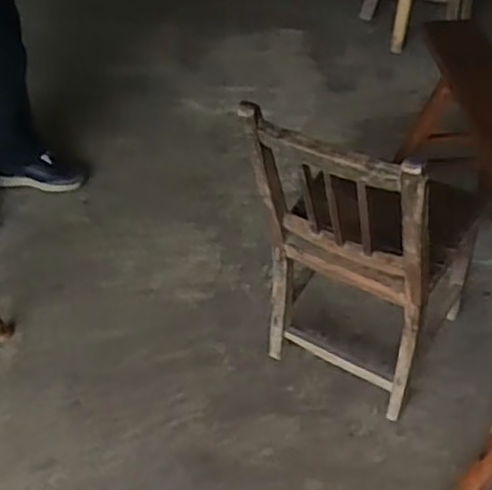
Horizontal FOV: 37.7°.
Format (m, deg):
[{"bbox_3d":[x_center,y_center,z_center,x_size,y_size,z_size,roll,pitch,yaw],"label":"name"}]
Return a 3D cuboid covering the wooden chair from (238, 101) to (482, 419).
[{"bbox_3d":[0.229,-0.025,1.402,0.339,0.667,0.414,23,49,24],"label":"wooden chair"}]

